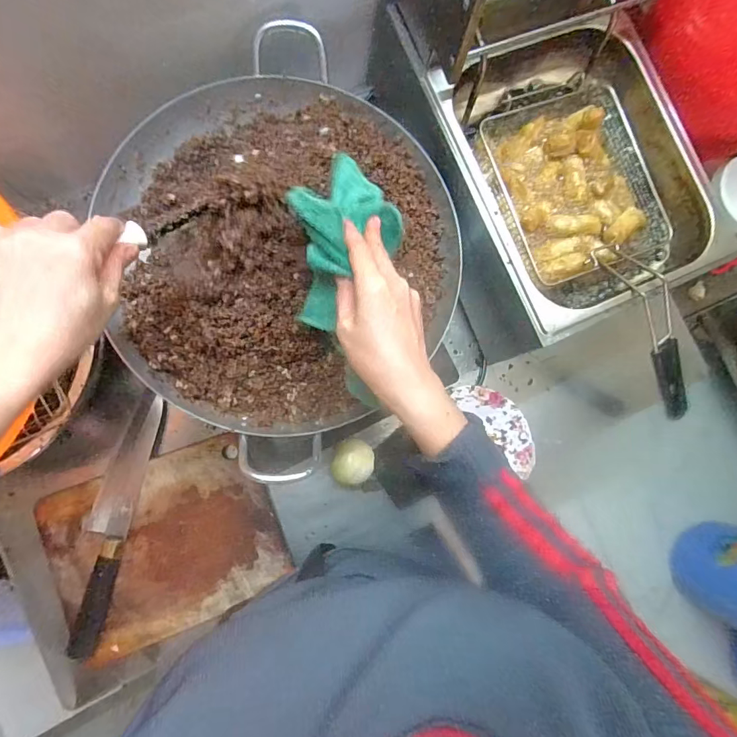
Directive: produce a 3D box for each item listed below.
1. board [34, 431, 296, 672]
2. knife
[{"bbox_3d":[-0.244,0.216,0.552,0.255,0.018,0.206,-20,88,-8],"label":"board"},{"bbox_3d":[-0.312,0.183,0.541,0.046,0.015,0.310,13,84,-6],"label":"knife"}]

